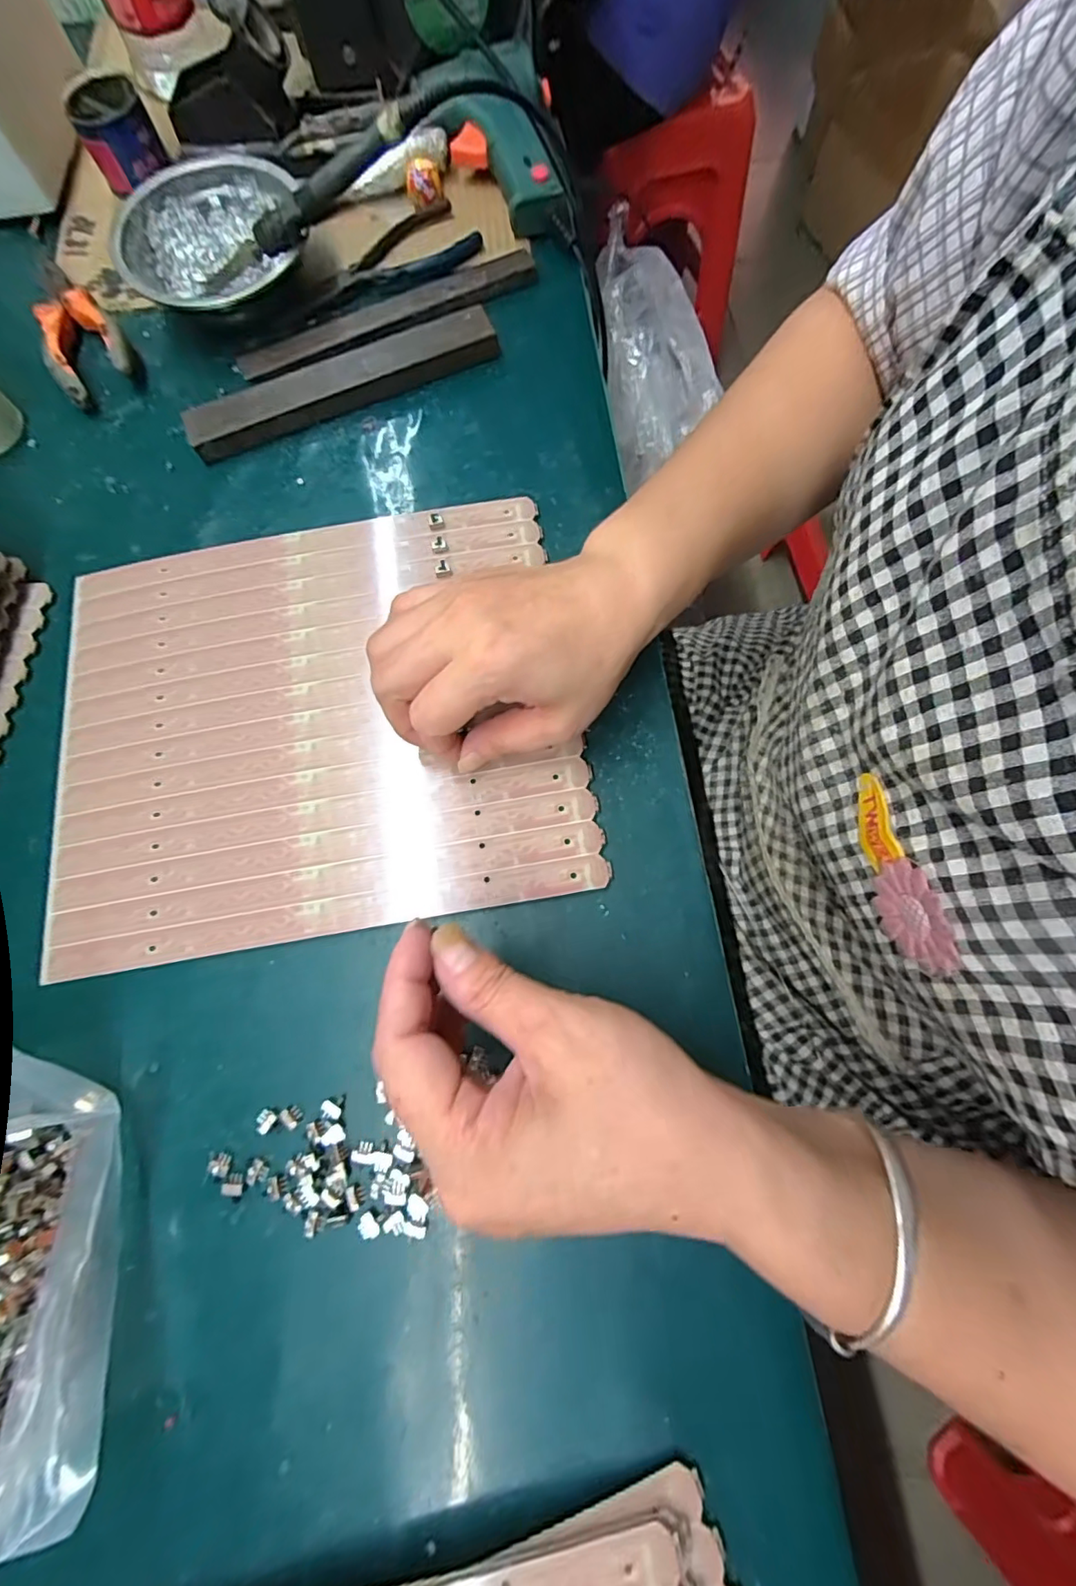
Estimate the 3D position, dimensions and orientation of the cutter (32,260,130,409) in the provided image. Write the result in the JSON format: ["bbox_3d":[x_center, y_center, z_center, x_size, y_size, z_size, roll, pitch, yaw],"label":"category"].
[{"bbox_3d":[-0.319,-0.317,0.373,0.051,0.018,0.127,-36,77,-8],"label":"cutter"}]

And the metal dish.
[{"bbox_3d":[-0.212,-0.364,0.369,0.127,0.039,0.117,-40,77,-9],"label":"metal dish"}]

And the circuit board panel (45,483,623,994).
[{"bbox_3d":[-0.125,-0.043,0.301,0.281,0.008,0.236,-10,75,-1],"label":"circuit board panel"}]

